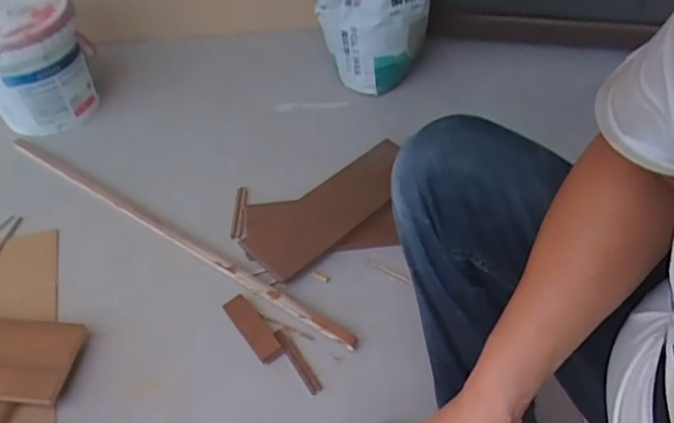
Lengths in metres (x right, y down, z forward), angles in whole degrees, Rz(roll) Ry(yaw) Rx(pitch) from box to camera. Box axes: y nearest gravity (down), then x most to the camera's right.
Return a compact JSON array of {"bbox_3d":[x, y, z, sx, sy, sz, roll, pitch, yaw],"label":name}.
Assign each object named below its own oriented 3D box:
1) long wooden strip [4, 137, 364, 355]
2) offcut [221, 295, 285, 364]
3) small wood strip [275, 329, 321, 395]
[{"bbox_3d":[-0.336,0.028,1.024,0.865,0.014,0.024,27,56,22],"label":"long wooden strip"},{"bbox_3d":[-0.137,0.193,0.896,0.044,0.012,0.131,-31,56,-23],"label":"offcut"},{"bbox_3d":[-0.065,0.235,0.866,0.020,0.011,0.124,-28,55,-20],"label":"small wood strip"}]

